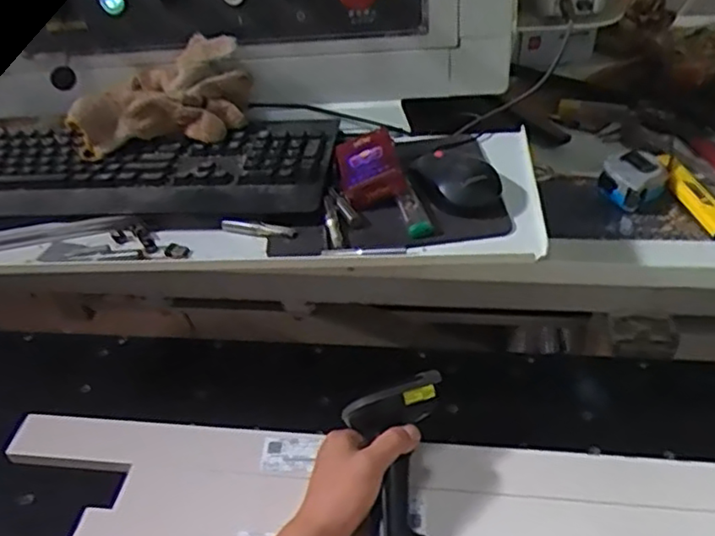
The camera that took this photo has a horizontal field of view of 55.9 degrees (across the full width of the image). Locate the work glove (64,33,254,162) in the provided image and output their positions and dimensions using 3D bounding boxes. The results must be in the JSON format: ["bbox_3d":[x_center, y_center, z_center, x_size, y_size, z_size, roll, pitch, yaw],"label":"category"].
[{"bbox_3d":[-0.237,-0.189,0.788,0.222,0.107,0.137,-14,40,14],"label":"work glove"}]

